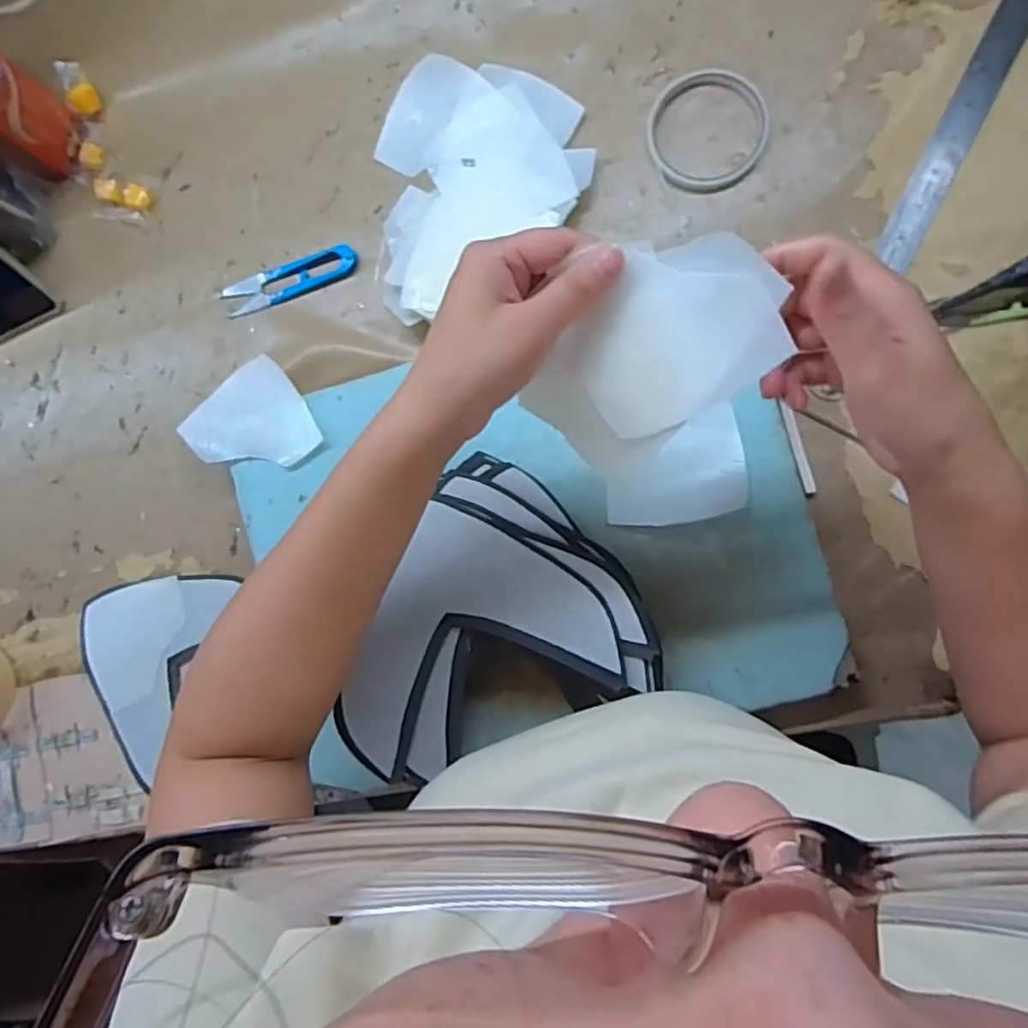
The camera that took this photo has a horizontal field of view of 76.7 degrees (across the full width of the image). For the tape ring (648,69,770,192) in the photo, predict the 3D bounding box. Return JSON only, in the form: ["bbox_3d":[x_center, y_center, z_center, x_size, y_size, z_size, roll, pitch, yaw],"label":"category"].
[{"bbox_3d":[0.142,-0.282,0.478,0.085,0.009,0.086,0,88,8],"label":"tape ring"}]

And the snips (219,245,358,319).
[{"bbox_3d":[-0.184,-0.189,0.528,0.119,0.008,0.028,-14,86,7],"label":"snips"}]

